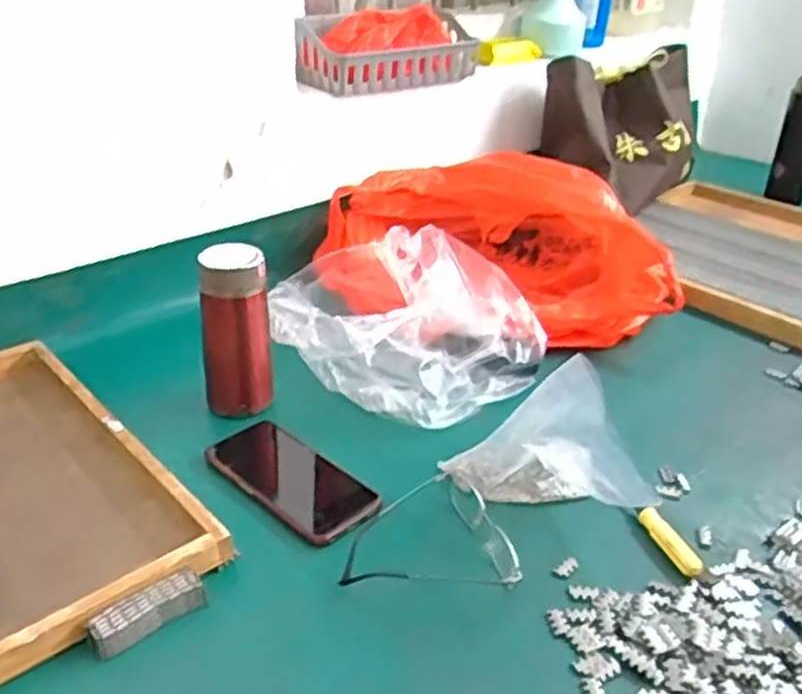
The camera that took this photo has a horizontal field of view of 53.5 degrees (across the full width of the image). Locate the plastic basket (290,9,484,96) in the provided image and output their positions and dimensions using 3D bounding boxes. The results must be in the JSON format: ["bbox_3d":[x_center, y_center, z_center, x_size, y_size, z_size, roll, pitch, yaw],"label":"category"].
[{"bbox_3d":[-0.025,-0.406,1.103,0.286,0.092,0.113,-21,35,-34],"label":"plastic basket"}]

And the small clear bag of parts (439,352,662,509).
[{"bbox_3d":[0.119,0.074,0.651,0.183,0.139,0.043,16,33,24],"label":"small clear bag of parts"}]

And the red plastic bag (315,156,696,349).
[{"bbox_3d":[0.145,-0.143,1.028,0.437,0.142,0.280,17,33,27],"label":"red plastic bag"}]

